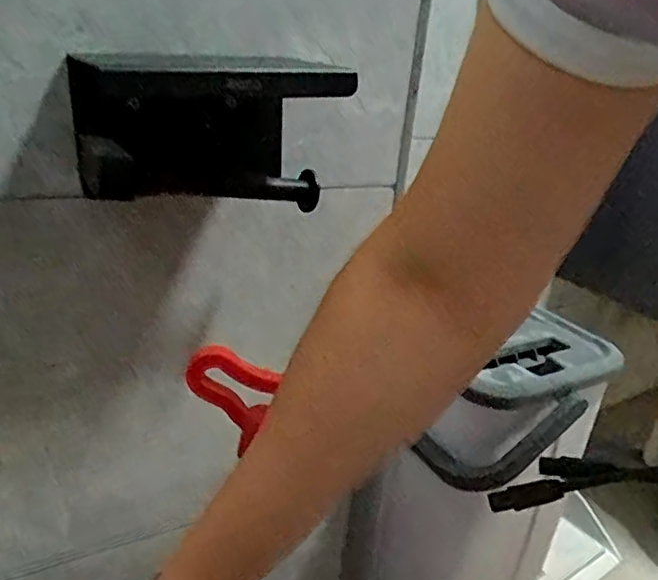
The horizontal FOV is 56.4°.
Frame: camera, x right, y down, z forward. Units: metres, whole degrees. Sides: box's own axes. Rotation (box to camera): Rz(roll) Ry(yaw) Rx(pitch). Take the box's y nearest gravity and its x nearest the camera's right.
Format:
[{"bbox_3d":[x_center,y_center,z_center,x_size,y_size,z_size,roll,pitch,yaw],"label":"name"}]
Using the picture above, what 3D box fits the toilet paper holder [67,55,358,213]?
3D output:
[{"bbox_3d":[-0.073,-0.096,0.368,0.143,0.078,0.106,-7,25,-32],"label":"toilet paper holder"}]

